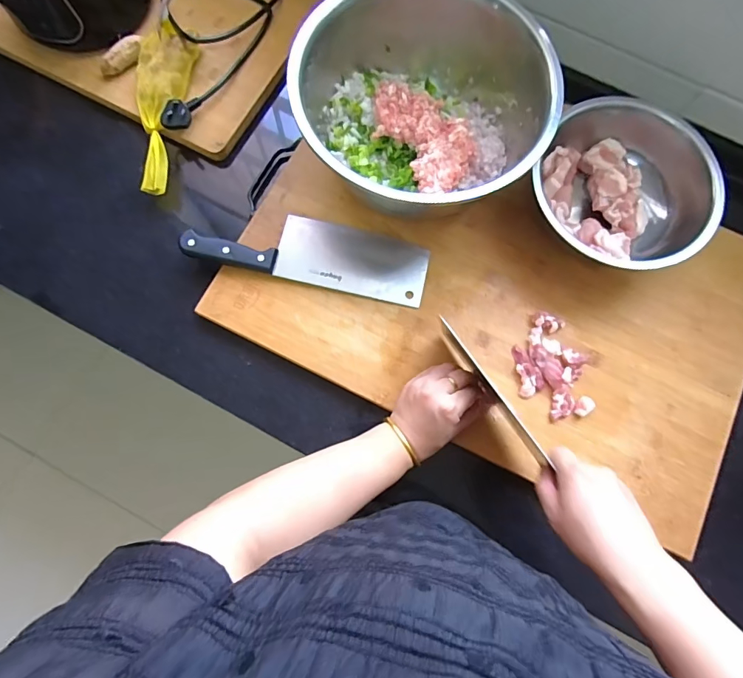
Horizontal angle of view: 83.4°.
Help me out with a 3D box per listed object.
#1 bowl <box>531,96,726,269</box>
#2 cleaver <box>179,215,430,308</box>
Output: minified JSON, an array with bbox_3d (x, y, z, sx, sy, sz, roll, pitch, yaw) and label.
[{"bbox_3d":[0.293,-0.174,0.487,0.188,0.064,0.186,0,78,0],"label":"bowl"},{"bbox_3d":[-0.073,-0.105,0.493,0.278,0.019,0.077,13,78,2],"label":"cleaver"}]

